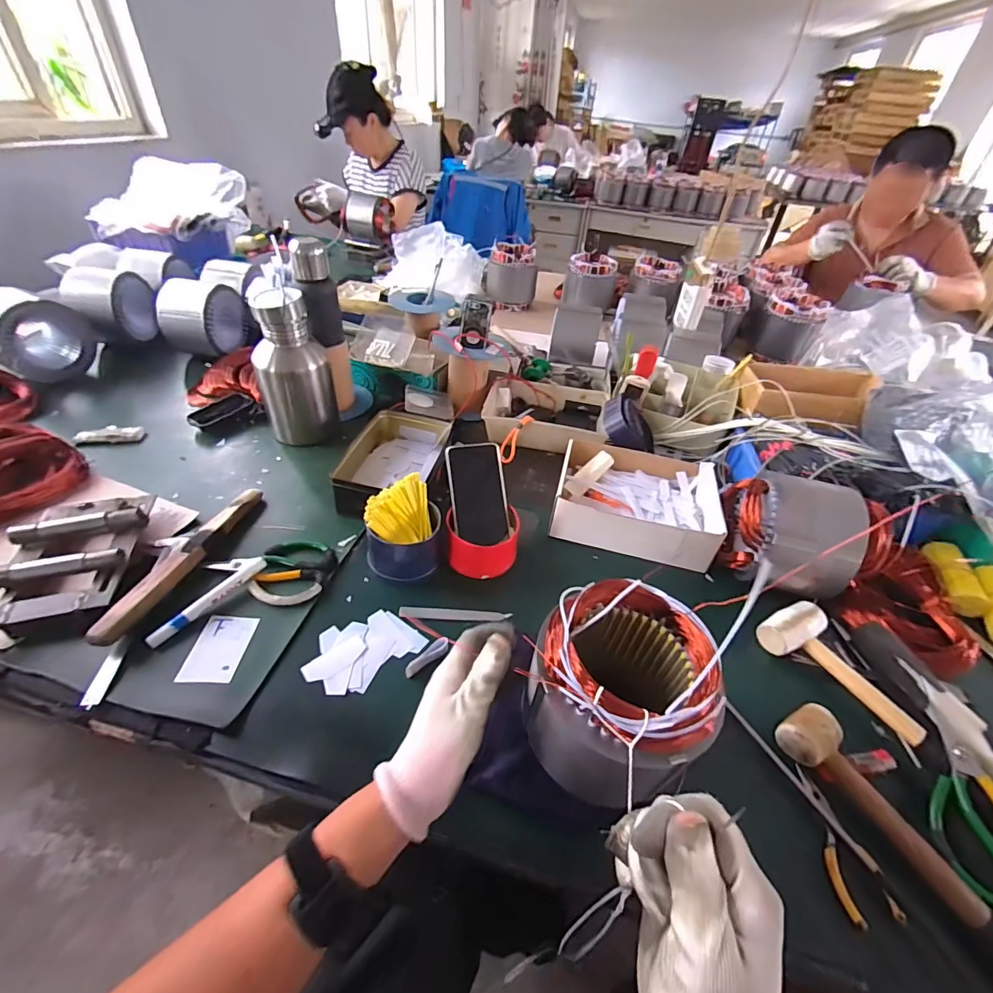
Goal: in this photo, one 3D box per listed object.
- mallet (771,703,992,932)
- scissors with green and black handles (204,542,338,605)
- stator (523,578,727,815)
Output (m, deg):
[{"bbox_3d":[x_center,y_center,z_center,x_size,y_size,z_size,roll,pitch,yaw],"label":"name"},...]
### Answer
[{"bbox_3d":[0.371,0.289,0.432,0.063,0.040,0.184,-24,49,-29],"label":"mallet"},{"bbox_3d":[-0.291,0.094,0.580,0.148,0.015,0.096,6,42,1],"label":"scissors with green and black handles"},{"bbox_3d":[0.108,0.175,0.396,0.135,0.142,0.141,3,42,-3],"label":"stator"}]

